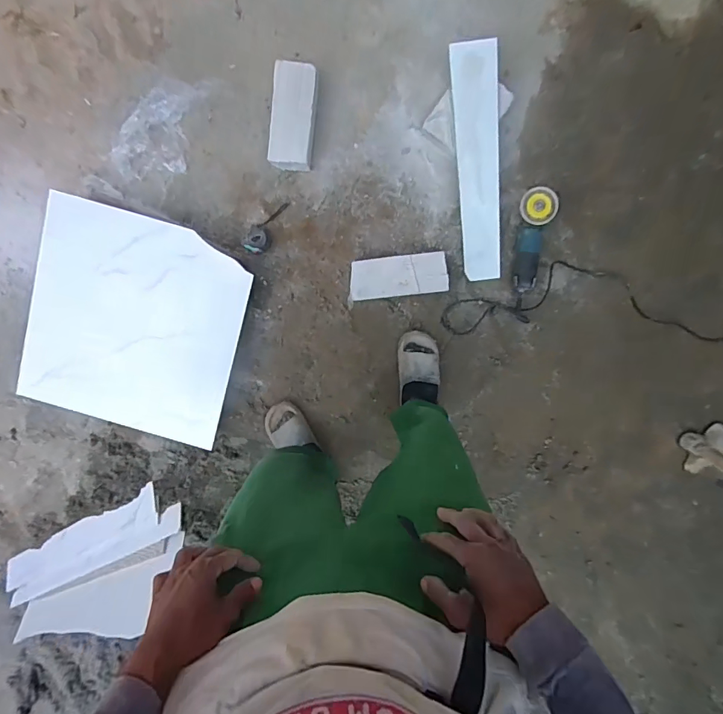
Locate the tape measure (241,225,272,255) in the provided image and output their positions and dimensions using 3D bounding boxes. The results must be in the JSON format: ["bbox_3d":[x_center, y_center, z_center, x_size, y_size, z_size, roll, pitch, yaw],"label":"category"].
[{"bbox_3d":[-0.304,-0.342,1.289,0.069,0.030,0.078,33,97,-3],"label":"tape measure"}]

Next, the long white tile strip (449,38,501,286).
[{"bbox_3d":[0.324,-0.515,1.209,0.116,0.020,0.594,-6,108,4],"label":"long white tile strip"}]

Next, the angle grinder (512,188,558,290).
[{"bbox_3d":[0.485,-0.326,1.236,0.094,0.093,0.272,1,98,1],"label":"angle grinder"}]

